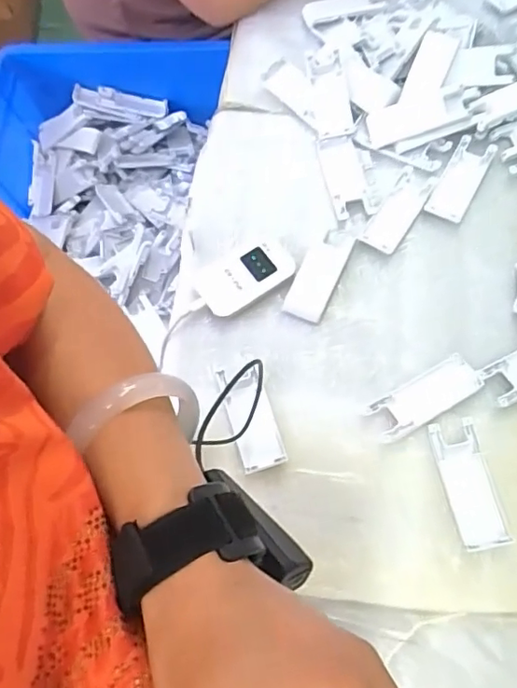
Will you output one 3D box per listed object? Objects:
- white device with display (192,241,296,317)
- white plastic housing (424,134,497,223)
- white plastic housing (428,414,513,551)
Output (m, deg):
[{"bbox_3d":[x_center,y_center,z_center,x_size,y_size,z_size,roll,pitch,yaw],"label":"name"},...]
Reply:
[{"bbox_3d":[-0.013,-0.072,0.566,0.100,0.017,0.062,-26,68,-7],"label":"white device with display"},{"bbox_3d":[0.219,-0.179,0.594,0.040,0.006,0.110,27,72,14],"label":"white plastic housing"},{"bbox_3d":[0.177,0.118,0.466,0.039,0.007,0.105,-11,67,-1],"label":"white plastic housing"}]

